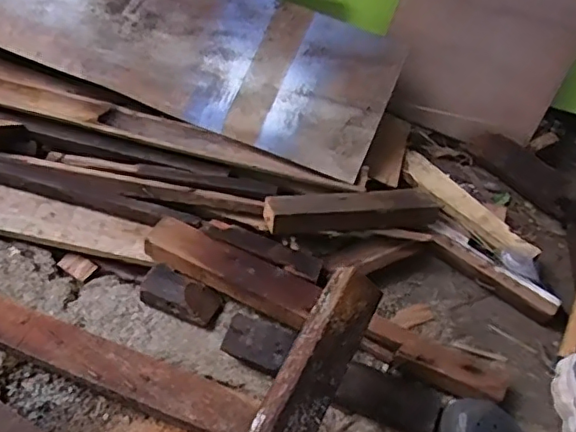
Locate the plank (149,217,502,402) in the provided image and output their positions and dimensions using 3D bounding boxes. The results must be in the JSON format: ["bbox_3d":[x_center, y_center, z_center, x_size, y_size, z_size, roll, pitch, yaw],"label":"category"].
[{"bbox_3d":[0.037,0.138,0.862,0.537,0.079,0.075,22,56,9],"label":"plank"}]

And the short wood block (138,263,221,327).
[{"bbox_3d":[-0.164,0.123,0.878,0.117,0.046,0.061,23,56,10],"label":"short wood block"}]

